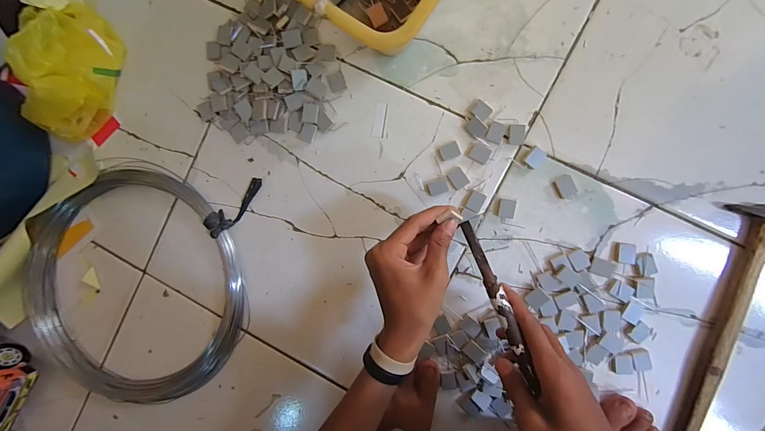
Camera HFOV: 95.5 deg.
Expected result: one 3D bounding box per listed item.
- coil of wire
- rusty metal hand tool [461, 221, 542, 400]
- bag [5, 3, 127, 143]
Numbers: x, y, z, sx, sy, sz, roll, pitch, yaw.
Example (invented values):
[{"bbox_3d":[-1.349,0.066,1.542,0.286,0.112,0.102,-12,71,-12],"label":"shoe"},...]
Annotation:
[{"bbox_3d":[-0.355,0.106,0.497,0.329,0.046,0.340,0,91,8],"label":"coil of wire"},{"bbox_3d":[0.112,0.080,0.339,0.013,0.009,0.160,-21,68,8],"label":"rusty metal hand tool"},{"bbox_3d":[-0.429,-0.201,0.469,0.085,0.099,0.183,4,91,8],"label":"bag"}]

